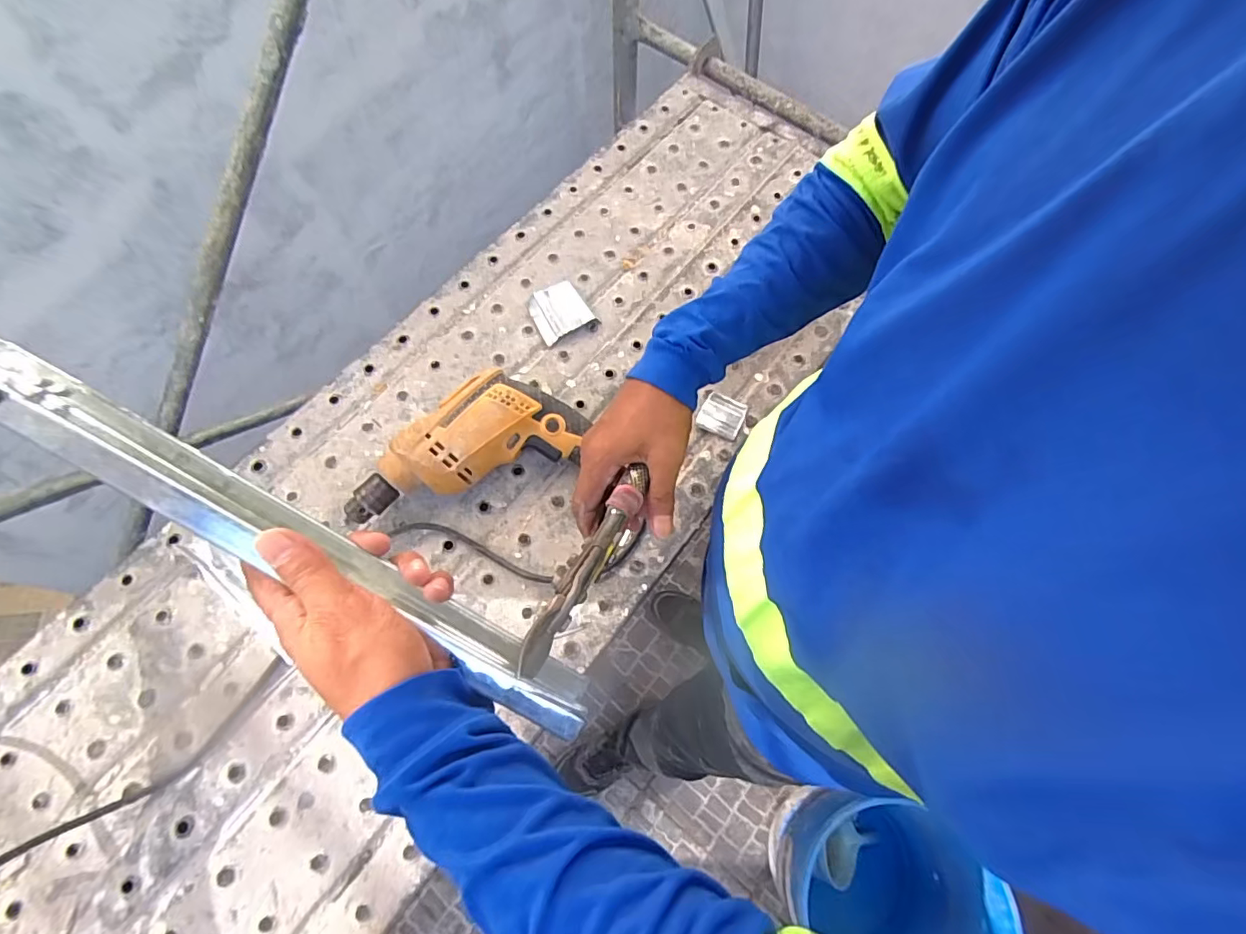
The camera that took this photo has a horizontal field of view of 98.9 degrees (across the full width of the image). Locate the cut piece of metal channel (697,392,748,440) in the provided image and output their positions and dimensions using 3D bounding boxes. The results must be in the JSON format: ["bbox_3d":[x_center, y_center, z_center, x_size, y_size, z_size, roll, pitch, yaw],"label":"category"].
[{"bbox_3d":[0.107,-0.057,0.582,0.047,0.010,0.048,27,70,9],"label":"cut piece of metal channel"}]

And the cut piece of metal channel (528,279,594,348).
[{"bbox_3d":[-0.072,-0.180,0.613,0.062,0.022,0.062,-28,72,-12],"label":"cut piece of metal channel"}]

